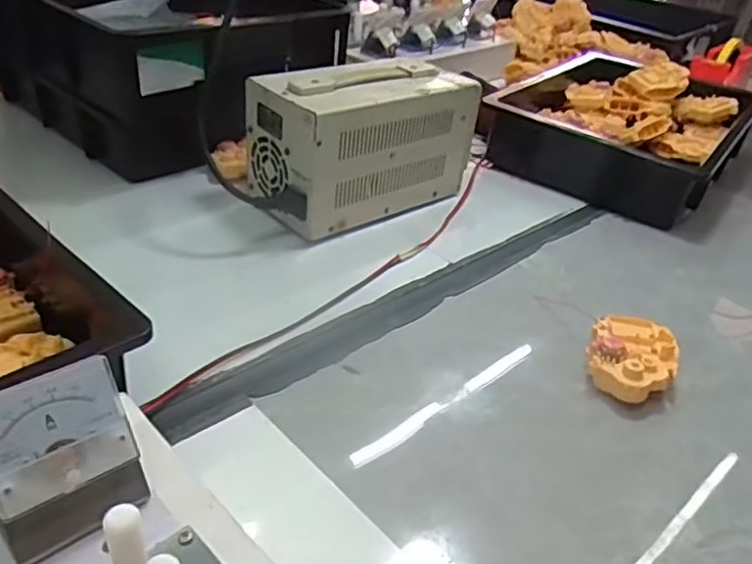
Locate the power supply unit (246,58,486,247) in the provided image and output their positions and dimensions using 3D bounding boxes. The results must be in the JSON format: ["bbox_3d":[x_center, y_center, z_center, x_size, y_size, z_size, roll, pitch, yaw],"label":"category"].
[{"bbox_3d":[-0.015,-0.171,0.748,0.259,0.150,0.127,-21,44,-35],"label":"power supply unit"}]

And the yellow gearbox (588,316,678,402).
[{"bbox_3d":[0.224,0.069,0.553,0.068,0.038,0.094,20,36,16],"label":"yellow gearbox"}]

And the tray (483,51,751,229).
[{"bbox_3d":[0.382,-0.245,0.972,0.319,0.105,0.430,26,38,24],"label":"tray"}]

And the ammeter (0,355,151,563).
[{"bbox_3d":[-0.153,0.086,0.304,0.067,0.072,0.043,-20,43,-34],"label":"ammeter"}]

